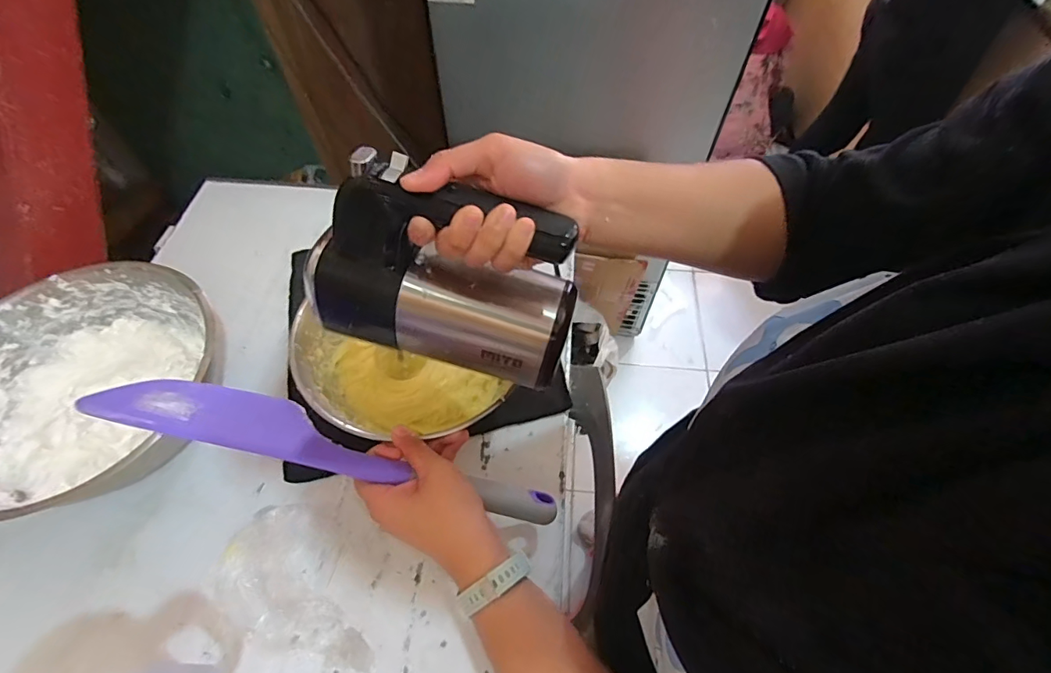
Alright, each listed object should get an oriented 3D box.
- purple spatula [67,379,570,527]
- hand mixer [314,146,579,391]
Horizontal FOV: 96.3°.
[{"bbox_3d":[-0.124,0.095,0.353,0.326,0.019,0.070,23,18,-17],"label":"purple spatula"},{"bbox_3d":[-0.055,-0.051,0.344,0.191,0.142,0.077,18,37,0],"label":"hand mixer"}]

